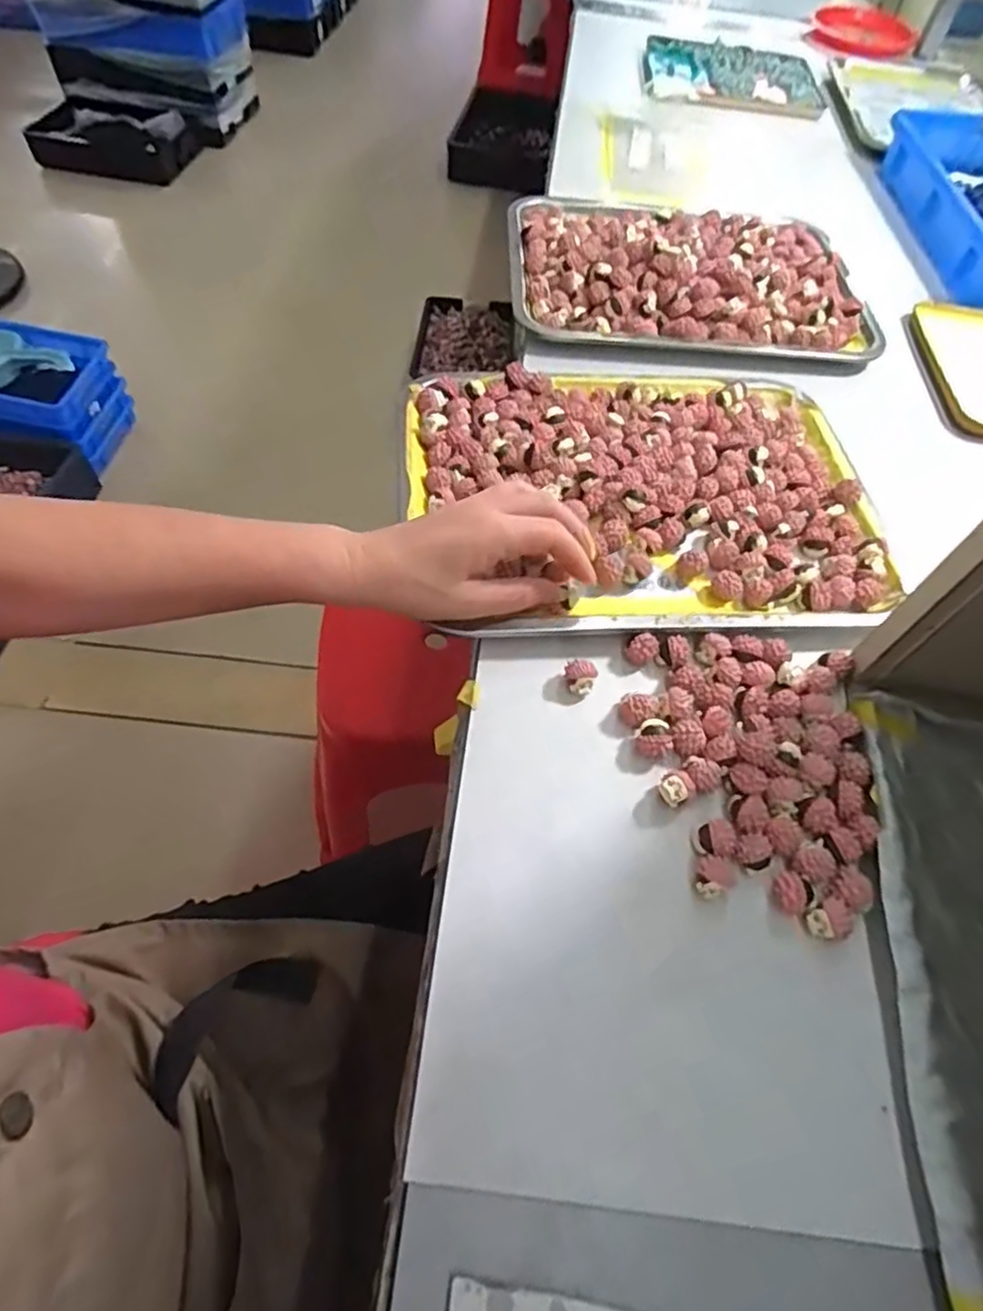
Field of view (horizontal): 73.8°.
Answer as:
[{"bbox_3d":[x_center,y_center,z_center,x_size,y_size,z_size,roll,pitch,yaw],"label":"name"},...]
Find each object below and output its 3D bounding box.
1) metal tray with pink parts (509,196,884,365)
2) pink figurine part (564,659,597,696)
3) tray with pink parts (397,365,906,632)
[{"bbox_3d":[0.196,-0.395,0.658,0.350,0.044,0.254,2,55,-2],"label":"metal tray with pink parts"},{"bbox_3d":[0.053,0.014,0.400,0.019,0.020,0.016,14,56,6],"label":"pink figurine part"},{"bbox_3d":[0.109,-0.125,0.485,0.340,0.030,0.258,-3,58,-5],"label":"tray with pink parts"}]

